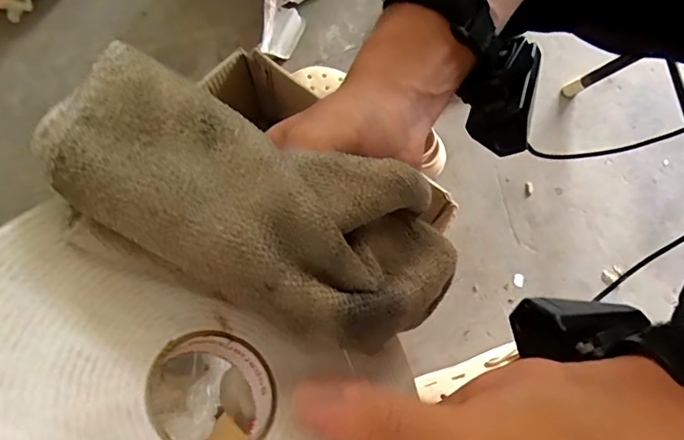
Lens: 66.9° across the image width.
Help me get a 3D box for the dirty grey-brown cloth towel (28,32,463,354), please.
[{"bbox_3d":[-0.021,0.001,0.178,0.148,0.041,0.069,25,74,-21],"label":"dirty grey-brown cloth towel"}]

